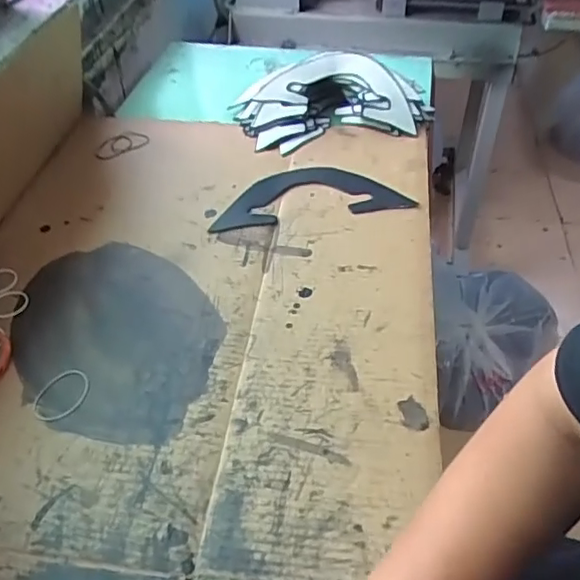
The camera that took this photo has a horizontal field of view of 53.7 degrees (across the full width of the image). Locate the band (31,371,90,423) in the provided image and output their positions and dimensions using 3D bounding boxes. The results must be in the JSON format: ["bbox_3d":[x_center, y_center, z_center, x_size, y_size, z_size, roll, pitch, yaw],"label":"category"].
[{"bbox_3d":[-0.229,0.104,0.576,0.045,0.004,0.063,18,48,20],"label":"band"}]

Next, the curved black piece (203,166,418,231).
[{"bbox_3d":[0.027,-0.136,0.788,0.257,0.008,0.118,-6,45,-2],"label":"curved black piece"}]

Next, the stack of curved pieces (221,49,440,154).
[{"bbox_3d":[0.070,-0.306,0.894,0.302,0.059,0.174,-9,45,-6],"label":"stack of curved pieces"}]

